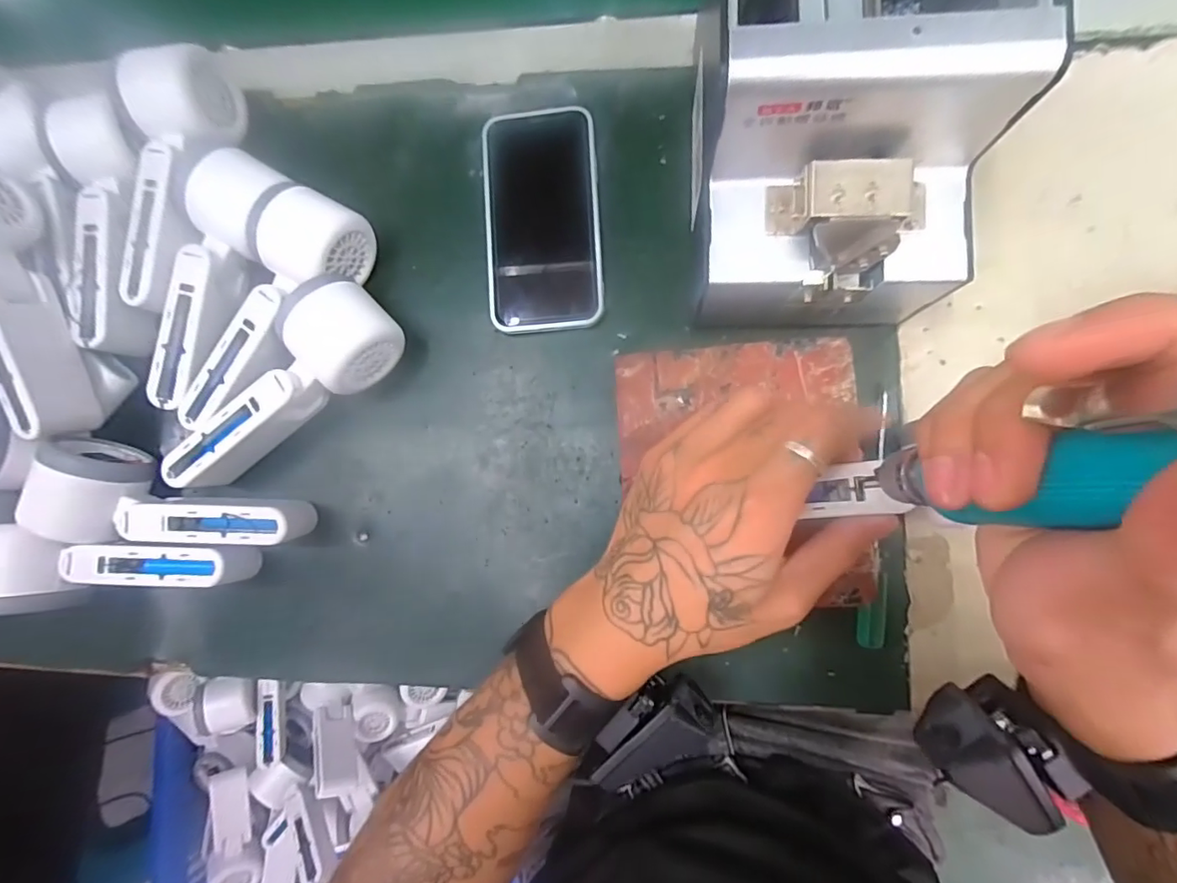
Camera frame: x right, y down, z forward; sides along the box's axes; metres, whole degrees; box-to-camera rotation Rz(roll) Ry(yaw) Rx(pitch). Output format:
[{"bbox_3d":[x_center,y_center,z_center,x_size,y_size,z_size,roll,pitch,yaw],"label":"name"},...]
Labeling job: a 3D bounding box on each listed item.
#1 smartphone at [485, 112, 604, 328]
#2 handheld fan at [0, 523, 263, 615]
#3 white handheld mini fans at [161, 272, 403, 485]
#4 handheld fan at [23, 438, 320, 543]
[{"bbox_3d":[-0.030,-0.145,0.359,0.074,0.011,0.144,-4,84,6],"label":"smartphone"},{"bbox_3d":[-0.296,0.076,0.348,0.159,0.055,0.052,-5,84,6],"label":"handheld fan"},{"bbox_3d":[-0.195,-0.036,0.351,0.163,0.049,0.064,-35,82,2],"label":"white handheld mini fans"},{"bbox_3d":[-0.257,0.036,0.346,0.156,0.062,0.061,4,85,7],"label":"handheld fan"}]

